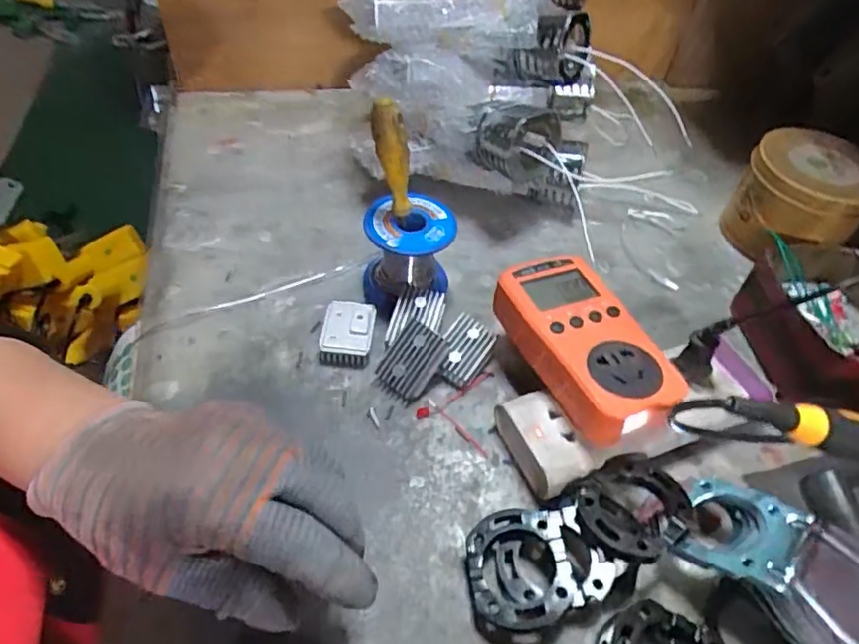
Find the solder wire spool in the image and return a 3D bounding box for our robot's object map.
[{"bbox_3d":[-0.015,-0.051,0.432,0.064,0.058,0.055,2,49,-3],"label":"solder wire spool"}]

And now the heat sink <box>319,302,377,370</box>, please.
[{"bbox_3d":[-0.055,0.008,0.410,0.034,0.016,0.046,7,49,1],"label":"heat sink"}]

